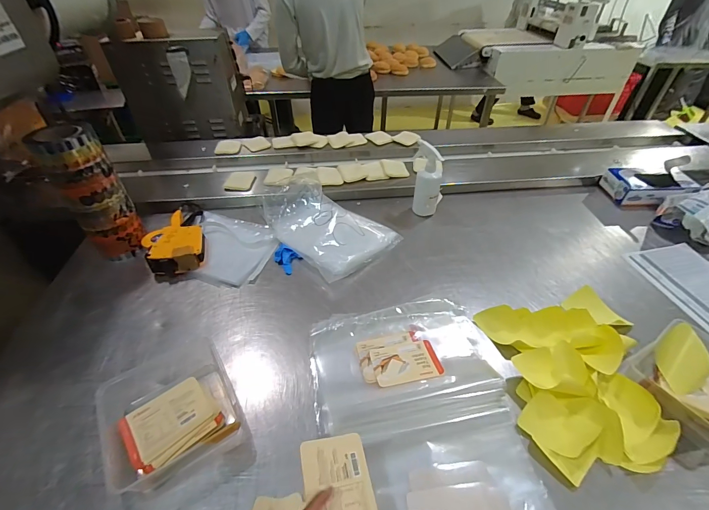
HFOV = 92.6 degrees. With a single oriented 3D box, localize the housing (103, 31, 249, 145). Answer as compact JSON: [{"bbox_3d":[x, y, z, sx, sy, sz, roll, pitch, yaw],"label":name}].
[{"bbox_3d":[-0.651,-0.633,1.305,0.408,0.346,0.166,-12,45,-12],"label":"housing"}]

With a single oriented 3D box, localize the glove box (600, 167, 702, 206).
[{"bbox_3d":[0.949,-0.215,1.092,0.221,0.070,0.140,-3,44,-3],"label":"glove box"}]

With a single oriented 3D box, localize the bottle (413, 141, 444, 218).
[{"bbox_3d":[0.214,-0.219,1.002,0.095,0.204,0.074,13,45,14],"label":"bottle"}]

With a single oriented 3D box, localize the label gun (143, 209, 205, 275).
[{"bbox_3d":[-0.484,-0.049,0.915,0.144,0.060,0.253,-16,46,-16],"label":"label gun"}]

